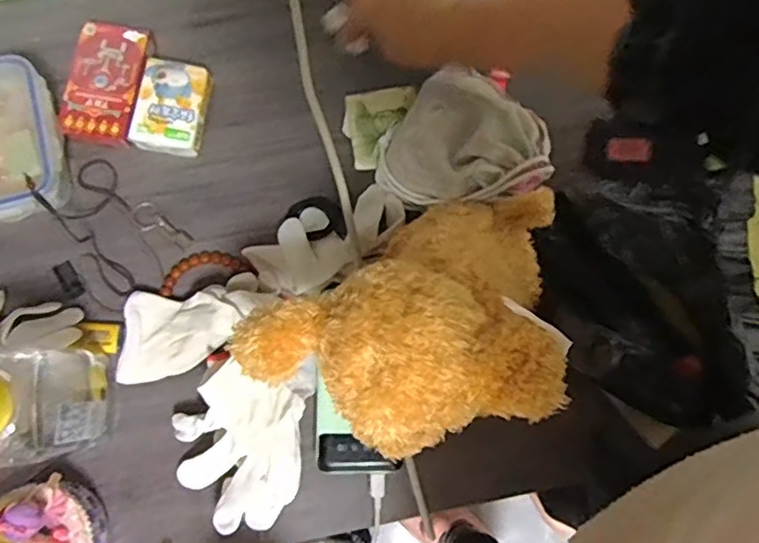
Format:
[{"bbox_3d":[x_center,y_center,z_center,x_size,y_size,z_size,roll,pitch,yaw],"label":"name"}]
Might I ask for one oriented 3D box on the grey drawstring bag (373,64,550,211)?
[{"bbox_3d":[0.066,-0.112,0.510,0.132,0.058,0.119,2,80,-1],"label":"grey drawstring bag"}]

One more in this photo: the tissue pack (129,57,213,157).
[{"bbox_3d":[-0.177,-0.139,0.541,0.056,0.029,0.080,8,80,0],"label":"tissue pack"}]

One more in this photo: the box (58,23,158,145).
[{"bbox_3d":[-0.235,-0.161,0.547,0.064,0.023,0.110,9,80,1],"label":"box"}]

